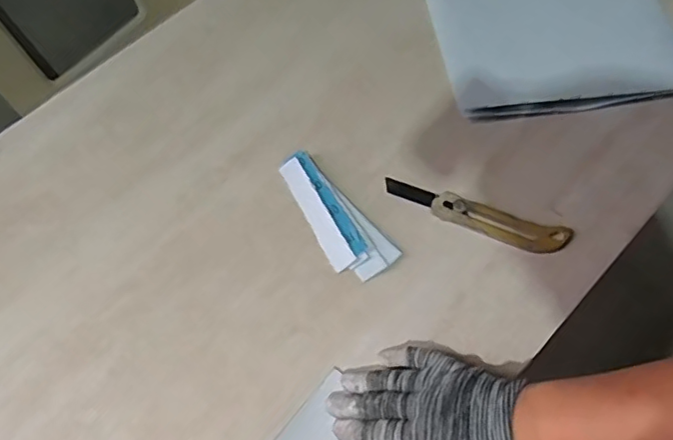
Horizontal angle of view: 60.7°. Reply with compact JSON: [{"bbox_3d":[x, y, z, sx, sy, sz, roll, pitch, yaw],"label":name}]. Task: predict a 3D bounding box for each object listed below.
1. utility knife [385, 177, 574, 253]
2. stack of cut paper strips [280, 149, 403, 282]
[{"bbox_3d":[0.137,-0.005,0.574,0.183,0.008,0.035,19,63,15],"label":"utility knife"},{"bbox_3d":[-0.008,-0.006,0.580,0.056,0.012,0.156,-37,64,-16],"label":"stack of cut paper strips"}]

